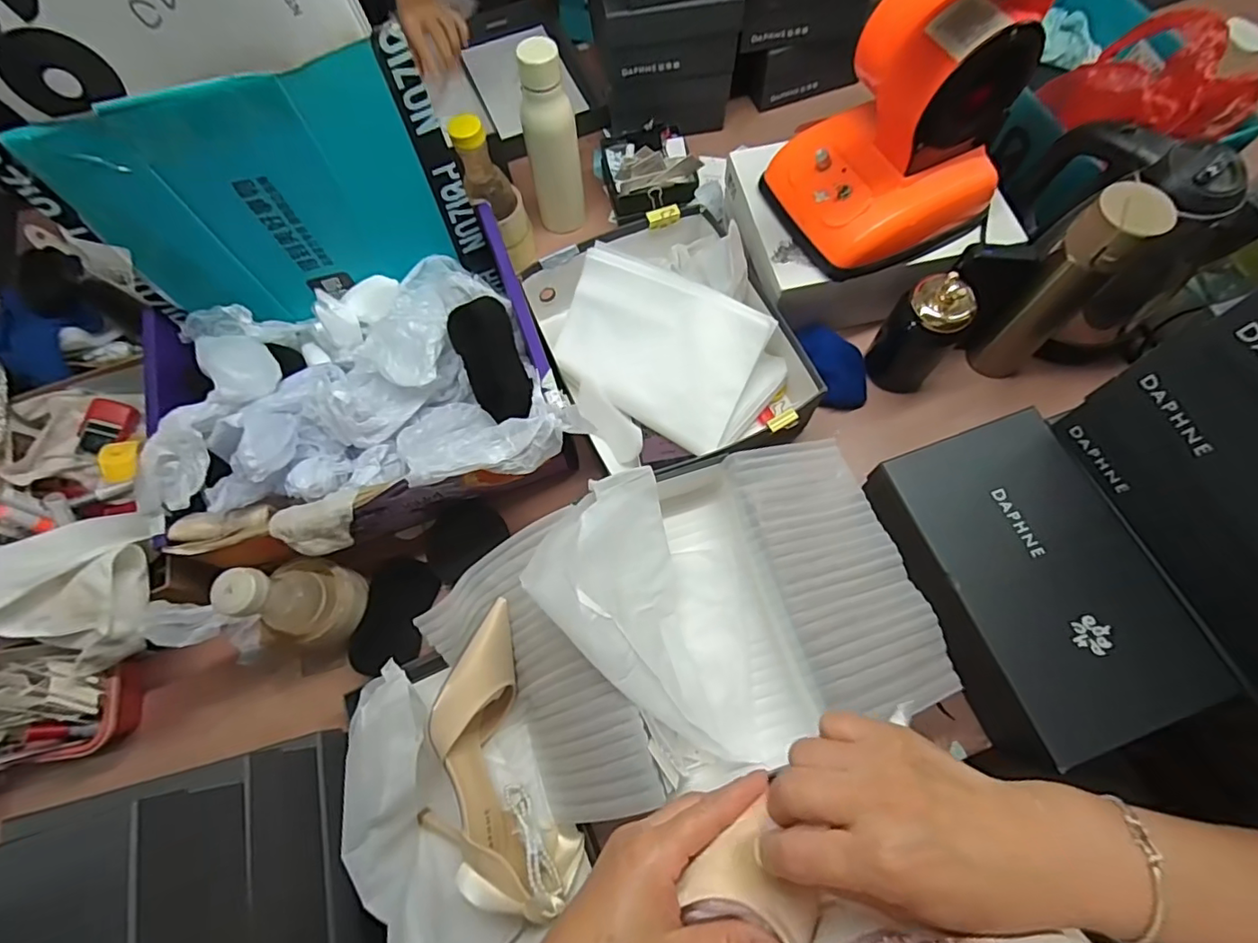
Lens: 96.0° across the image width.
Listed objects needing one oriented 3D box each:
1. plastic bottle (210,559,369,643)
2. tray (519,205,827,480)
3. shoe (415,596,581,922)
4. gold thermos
[{"bbox_3d":[-0.327,0.119,0.548,0.073,0.152,0.082,3,69,4],"label":"plastic bottle"},{"bbox_3d":[0.040,-0.159,0.672,0.265,0.132,0.333,-20,70,-5],"label":"tray"},{"bbox_3d":[-0.144,0.284,0.546,0.134,0.065,0.257,-21,70,-5],"label":"shoe"},{"bbox_3d":[0.458,-0.192,0.614,0.062,0.243,0.063,-1,69,2],"label":"gold thermos"}]

